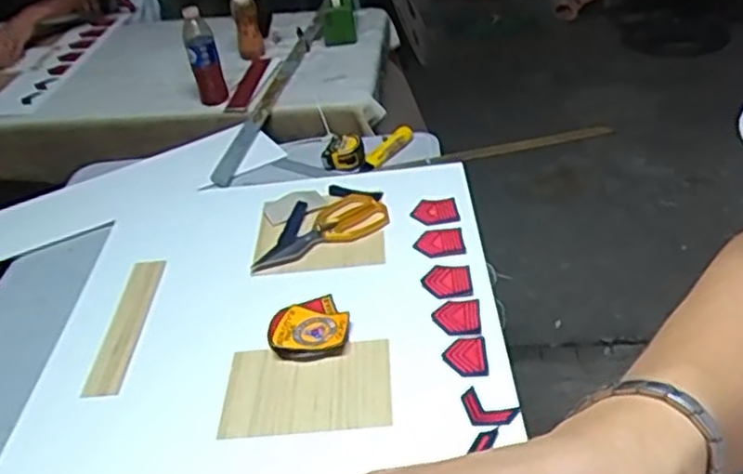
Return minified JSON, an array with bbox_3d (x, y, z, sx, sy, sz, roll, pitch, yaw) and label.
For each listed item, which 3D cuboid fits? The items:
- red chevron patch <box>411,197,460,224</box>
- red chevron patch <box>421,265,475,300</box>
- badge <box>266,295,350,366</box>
[{"bbox_3d":[0.099,-0.039,1.117,0.069,0.009,0.076,-8,36,2],"label":"red chevron patch"},{"bbox_3d":[0.102,0.059,0.971,0.066,0.006,0.068,-6,34,1],"label":"red chevron patch"},{"bbox_3d":[-0.080,0.119,0.910,0.101,0.025,0.090,-13,34,-8],"label":"badge"}]

